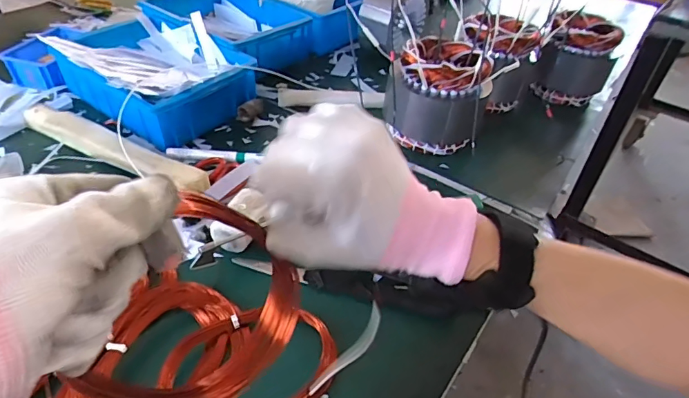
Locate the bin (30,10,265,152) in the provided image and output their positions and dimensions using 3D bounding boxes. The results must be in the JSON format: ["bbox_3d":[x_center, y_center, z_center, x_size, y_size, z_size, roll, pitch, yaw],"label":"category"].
[{"bbox_3d":[-0.307,-0.201,0.738,0.288,0.100,0.223,34,49,29],"label":"bin"}]

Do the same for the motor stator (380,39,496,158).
[{"bbox_3d":[0.143,-0.158,0.695,0.131,0.133,0.120,22,44,19],"label":"motor stator"}]

